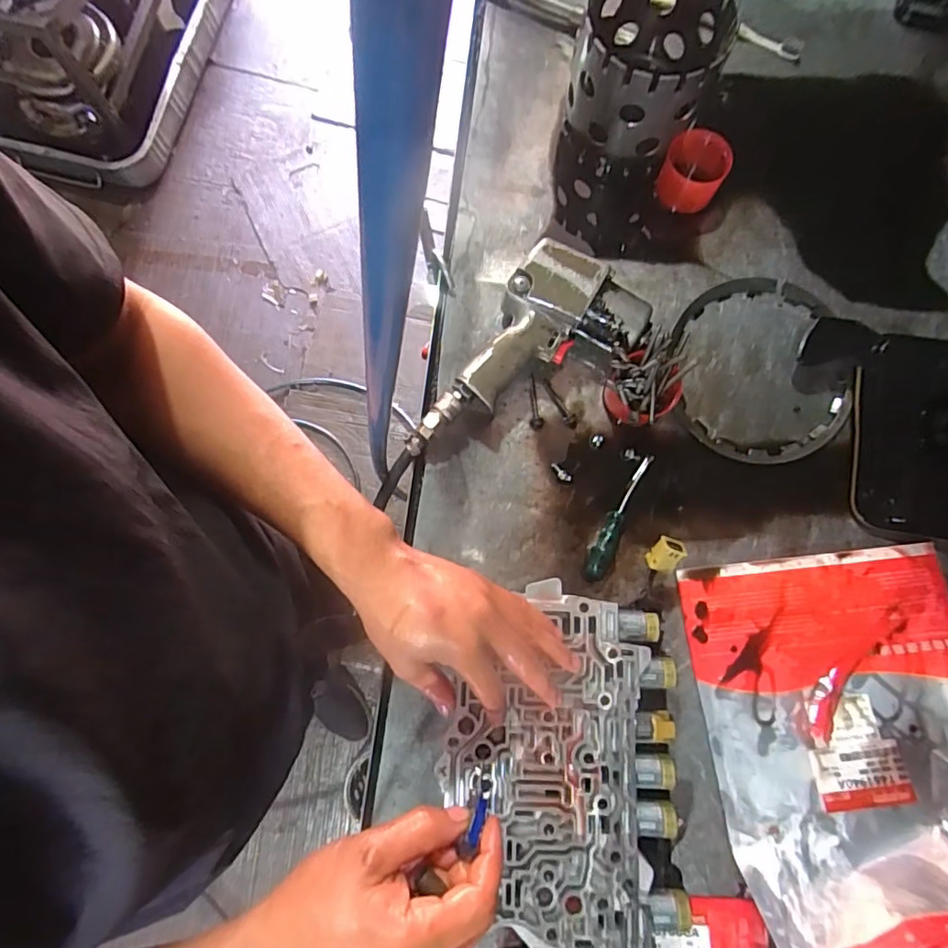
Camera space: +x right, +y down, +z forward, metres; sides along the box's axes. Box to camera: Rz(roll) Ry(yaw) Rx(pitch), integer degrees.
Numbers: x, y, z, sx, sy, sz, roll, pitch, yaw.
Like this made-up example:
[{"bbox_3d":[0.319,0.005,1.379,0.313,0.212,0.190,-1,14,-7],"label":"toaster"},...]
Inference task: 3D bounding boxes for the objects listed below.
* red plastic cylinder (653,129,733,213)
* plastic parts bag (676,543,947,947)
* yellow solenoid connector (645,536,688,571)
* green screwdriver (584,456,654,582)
[{"bbox_3d":[0.234,-0.324,0.597,0.066,0.050,0.068,29,79,6],"label":"red plastic cylinder"},{"bbox_3d":[0.345,0.222,0.470,0.264,0.089,0.311,-5,75,-2],"label":"plastic parts bag"},{"bbox_3d":[0.173,0.072,0.501,0.026,0.018,0.034,39,108,10],"label":"yellow solenoid connector"},{"bbox_3d":[0.143,0.040,0.552,0.022,0.016,0.140,25,76,6],"label":"green screwdriver"}]

